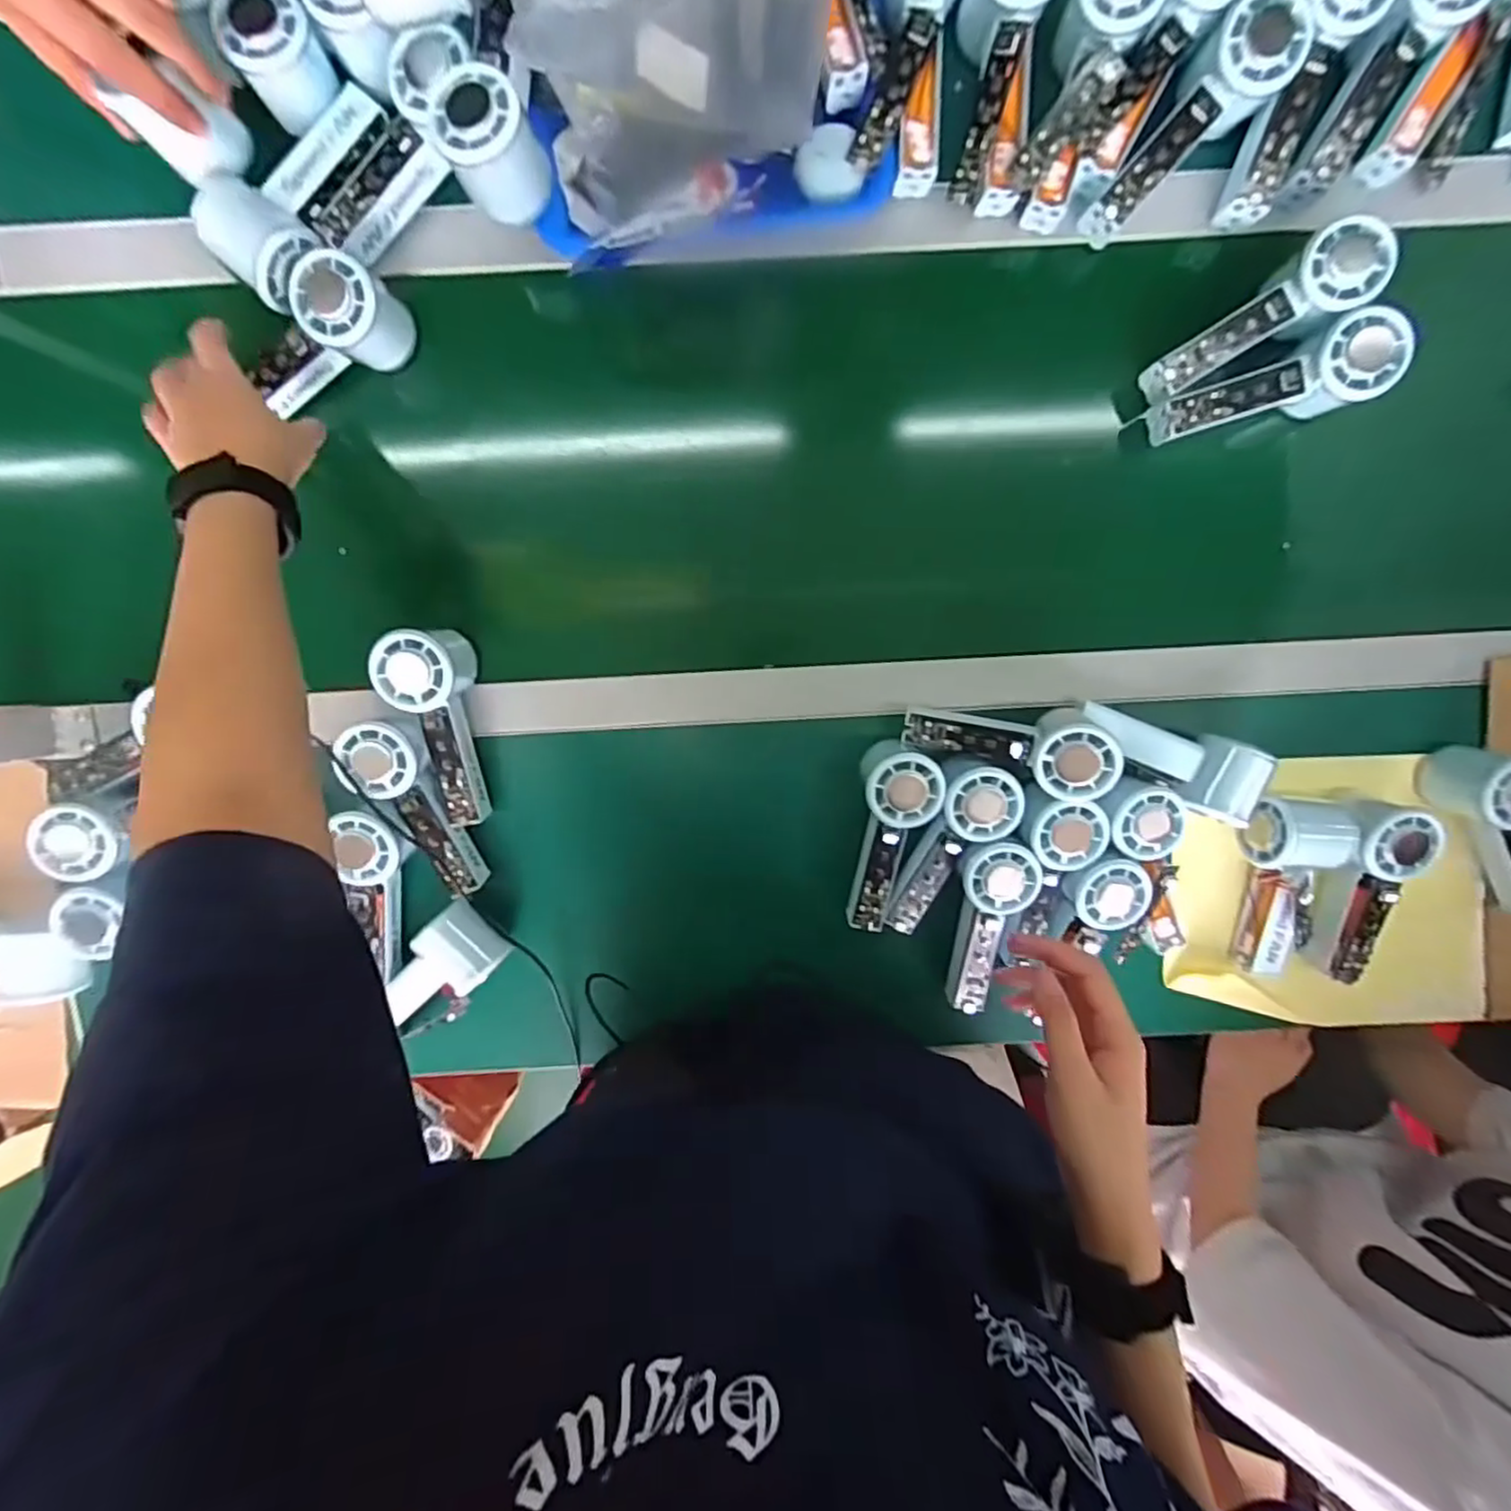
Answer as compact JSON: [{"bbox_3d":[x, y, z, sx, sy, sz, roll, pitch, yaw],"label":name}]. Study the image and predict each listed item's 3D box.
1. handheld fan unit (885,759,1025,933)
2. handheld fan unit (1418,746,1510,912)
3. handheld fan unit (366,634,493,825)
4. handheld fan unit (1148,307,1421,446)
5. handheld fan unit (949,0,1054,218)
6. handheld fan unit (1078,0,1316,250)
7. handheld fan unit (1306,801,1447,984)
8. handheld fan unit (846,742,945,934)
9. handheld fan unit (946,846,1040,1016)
[{"bbox_3d":[0.152,0.078,0.513,0.054,0.031,0.147,24,98,-5],"label":"handheld fan unit"},{"bbox_3d":[0.604,0.062,0.534,0.053,0.067,0.156,-35,98,4],"label":"handheld fan unit"},{"bbox_3d":[-0.243,-0.019,0.502,0.051,0.051,0.148,-4,99,-1],"label":"handheld fan unit"},{"bbox_3d":[0.375,-0.270,0.490,0.154,0.054,0.055,-12,99,16],"label":"handheld fan unit"},{"bbox_3d":[0.168,-0.465,0.449,0.051,0.061,0.154,1,111,-1],"label":"handheld fan unit"},{"bbox_3d":[0.295,-0.431,0.454,0.055,0.042,0.159,43,110,-7],"label":"handheld fan unit"},{"bbox_3d":[0.493,0.105,0.545,0.053,0.071,0.155,1,116,-1],"label":"handheld fan unit"},{"bbox_3d":[0.109,0.067,0.522,0.058,0.052,0.149,2,99,-1],"label":"handheld fan unit"},{"bbox_3d":[0.186,0.136,0.535,0.055,0.039,0.150,6,114,-2],"label":"handheld fan unit"}]

